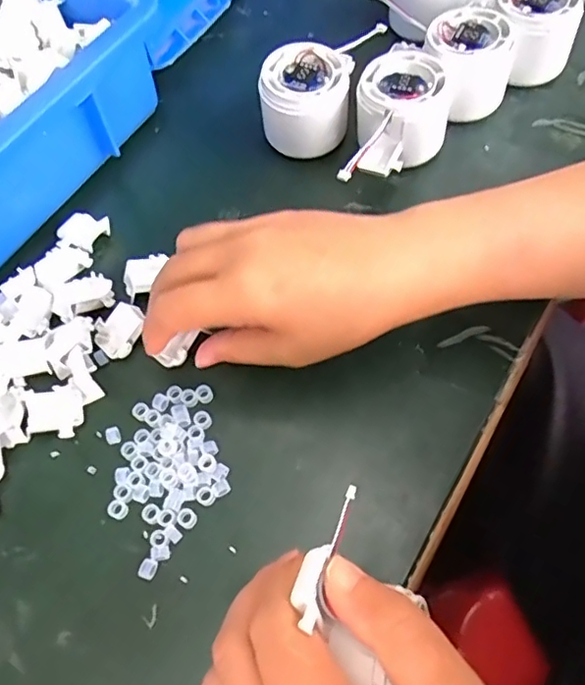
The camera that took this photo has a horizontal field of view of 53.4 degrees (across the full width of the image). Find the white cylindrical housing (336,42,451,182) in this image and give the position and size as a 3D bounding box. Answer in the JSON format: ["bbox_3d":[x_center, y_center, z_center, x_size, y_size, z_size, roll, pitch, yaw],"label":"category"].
[{"bbox_3d":[0.070,-0.143,0.377,0.058,0.049,0.076,13,62,12],"label":"white cylindrical housing"}]

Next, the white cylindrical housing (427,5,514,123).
[{"bbox_3d":[0.117,-0.186,0.396,0.059,0.051,0.063,14,63,13],"label":"white cylindrical housing"}]

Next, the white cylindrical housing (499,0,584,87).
[{"bbox_3d":[0.168,-0.216,0.405,0.054,0.053,0.057,-2,60,4],"label":"white cylindrical housing"}]

